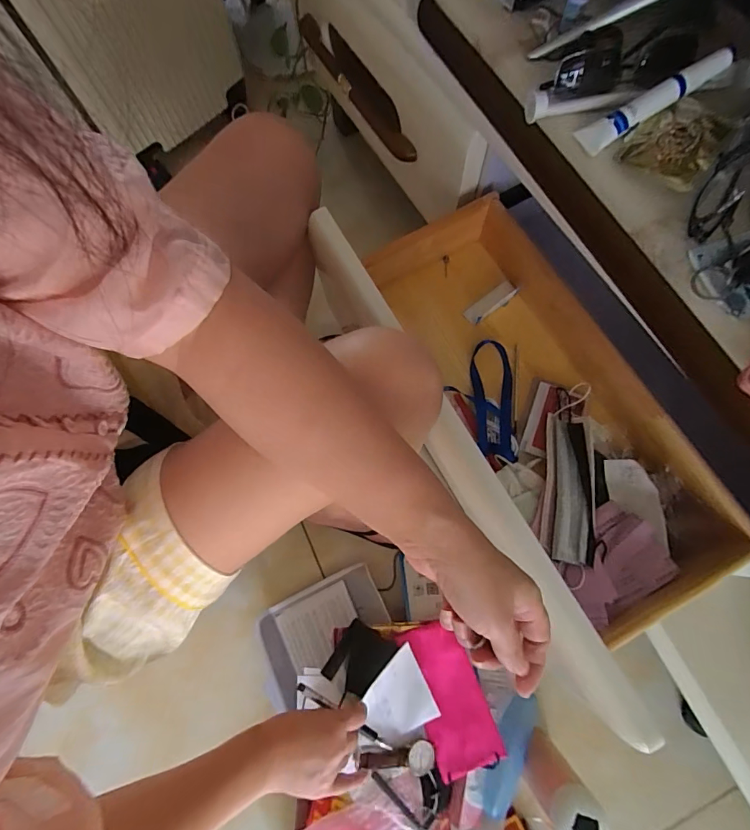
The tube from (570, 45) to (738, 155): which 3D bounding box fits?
[{"bbox_3d":[0.239,-0.269,0.358,0.129,0.016,0.026,-29,74,8],"label":"tube"}]

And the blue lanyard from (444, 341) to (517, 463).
[{"bbox_3d":[0.146,-0.022,0.567,0.089,0.022,0.171,3,73,2],"label":"blue lanyard"}]

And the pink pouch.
[{"bbox_3d":[0.102,0.385,0.573,0.090,0.028,0.176,-19,73,-4],"label":"pink pouch"}]

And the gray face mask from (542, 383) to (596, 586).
[{"bbox_3d":[0.240,0.074,0.511,0.052,0.034,0.239,10,73,5],"label":"gray face mask"}]

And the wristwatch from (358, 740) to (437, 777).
[{"bbox_3d":[0.031,0.440,0.529,0.107,0.020,0.036,12,72,-18],"label":"wristwatch"}]

